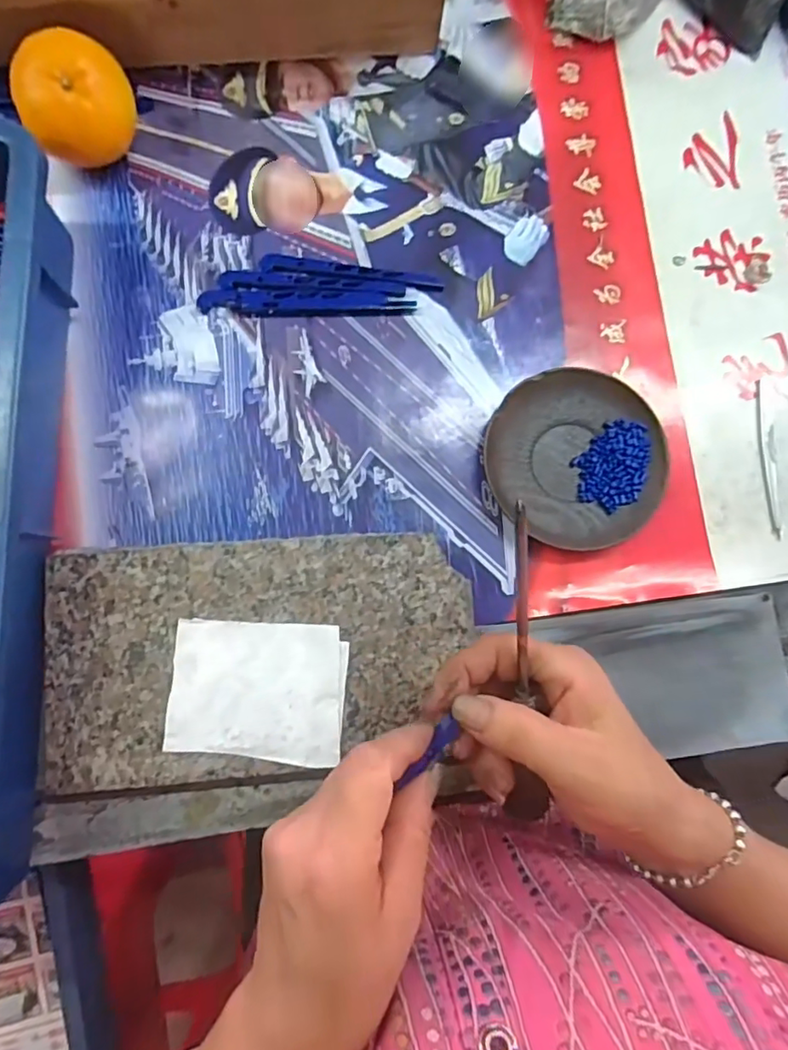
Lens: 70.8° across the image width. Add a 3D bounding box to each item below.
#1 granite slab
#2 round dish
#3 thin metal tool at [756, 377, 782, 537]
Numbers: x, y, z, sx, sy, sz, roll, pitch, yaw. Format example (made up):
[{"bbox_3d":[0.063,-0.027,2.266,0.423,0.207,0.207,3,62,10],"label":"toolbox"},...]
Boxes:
[{"bbox_3d":[-0.077,0.078,0.332,0.240,0.027,0.134,-3,86,-4],"label":"granite slab"},{"bbox_3d":[0.116,-0.044,0.359,0.112,0.018,0.111,0,85,-4],"label":"round dish"},{"bbox_3d":[0.250,-0.044,0.371,0.008,0.004,0.107,-4,86,-4],"label":"thin metal tool"}]

